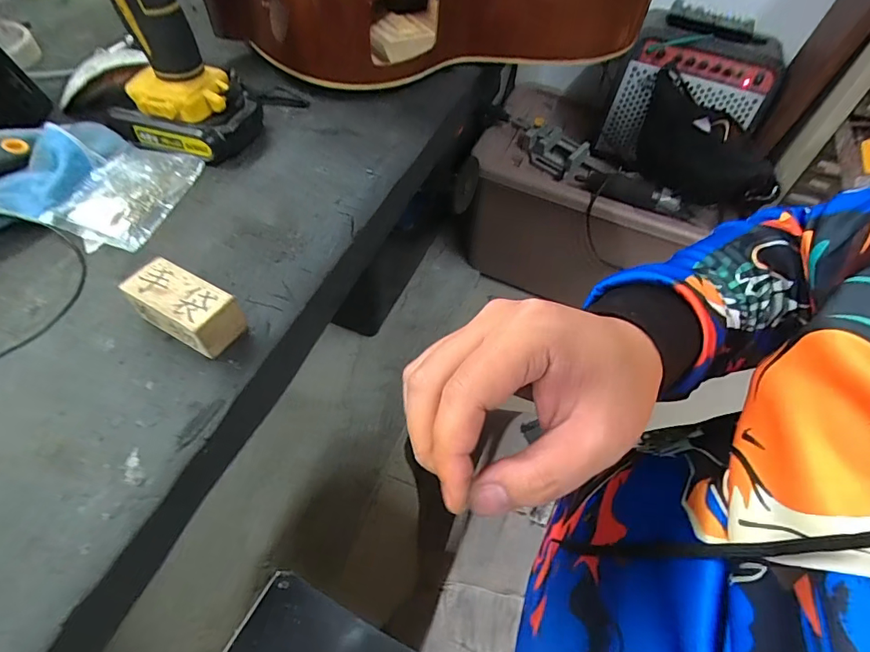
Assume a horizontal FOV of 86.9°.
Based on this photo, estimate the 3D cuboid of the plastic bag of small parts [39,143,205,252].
[{"bbox_3d":[-0.229,-0.100,0.346,0.063,0.012,0.102,11,53,5],"label":"plastic bag of small parts"}]

